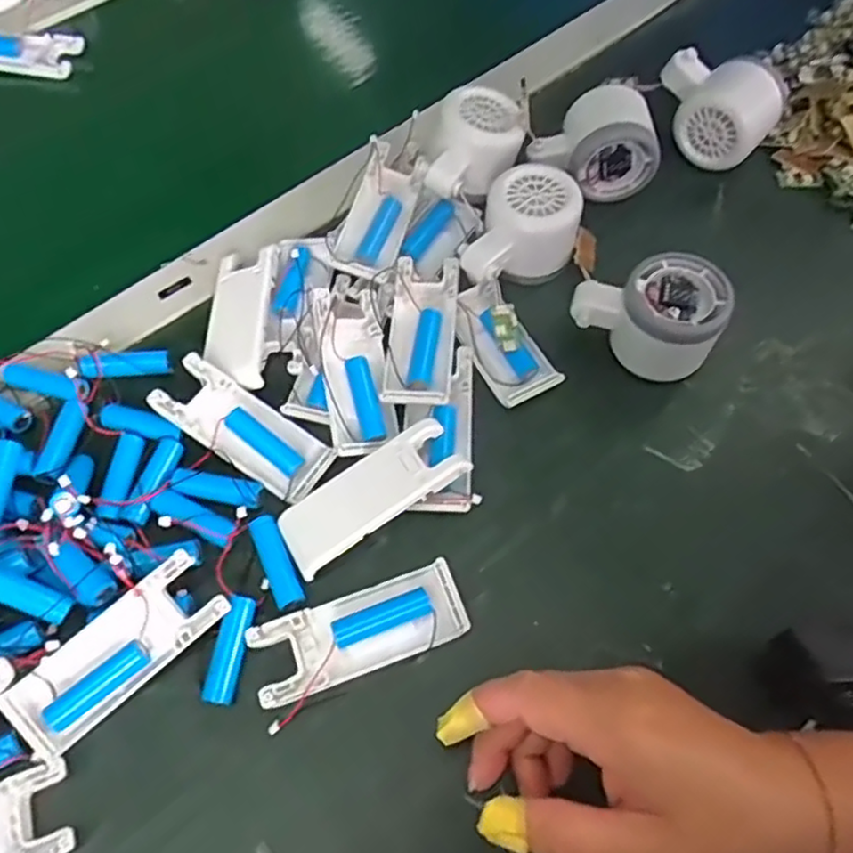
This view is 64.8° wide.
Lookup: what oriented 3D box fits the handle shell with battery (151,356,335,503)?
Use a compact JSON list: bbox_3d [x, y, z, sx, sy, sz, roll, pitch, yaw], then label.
[{"bbox_3d":[-0.103,-0.001,0.380,0.102,0.016,0.039,30,66,15],"label":"handle shell with battery"}]

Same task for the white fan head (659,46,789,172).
[{"bbox_3d":[0.206,-0.227,0.481,0.049,0.059,0.081,-32,66,-15],"label":"white fan head"}]

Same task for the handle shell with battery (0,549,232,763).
[{"bbox_3d":[-0.149,0.107,0.322,0.103,0.021,0.038,-37,68,-17],"label":"handle shell with battery"}]

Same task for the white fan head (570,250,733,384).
[{"bbox_3d":[0.136,-0.070,0.406,0.083,0.053,0.064,37,68,18],"label":"white fan head"}]

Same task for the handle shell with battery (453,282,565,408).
[{"bbox_3d":[0.044,-0.058,0.413,0.039,0.022,0.090,-27,65,-13],"label":"handle shell with battery"}]

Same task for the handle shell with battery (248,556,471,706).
[{"bbox_3d":[-0.033,0.101,0.334,0.104,0.011,0.040,-18,63,-9],"label":"handle shell with battery"}]

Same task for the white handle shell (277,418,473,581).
[{"bbox_3d":[-0.030,0.036,0.362,0.102,0.013,0.040,-33,66,-1],"label":"white handle shell"}]

